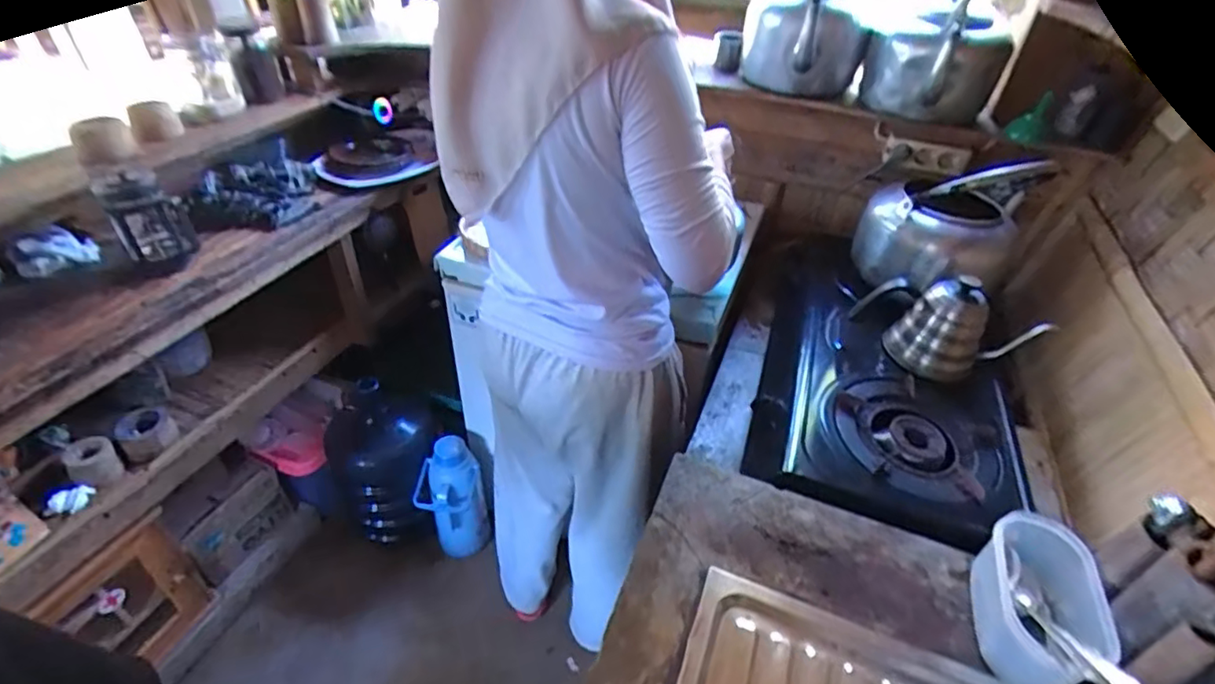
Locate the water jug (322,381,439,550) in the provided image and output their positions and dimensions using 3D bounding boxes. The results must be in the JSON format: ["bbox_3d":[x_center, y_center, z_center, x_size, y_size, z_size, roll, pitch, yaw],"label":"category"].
[{"bbox_3d":[-0.593,0.285,1.549,0.294,0.441,0.256,3,39,0],"label":"water jug"}]

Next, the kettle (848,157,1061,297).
[{"bbox_3d":[0.613,-0.227,1.087,0.252,0.253,0.242,23,43,23],"label":"kettle"}]

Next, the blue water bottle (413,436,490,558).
[{"bbox_3d":[-0.399,0.416,1.533,0.160,0.347,0.122,-7,40,-13],"label":"blue water bottle"}]

